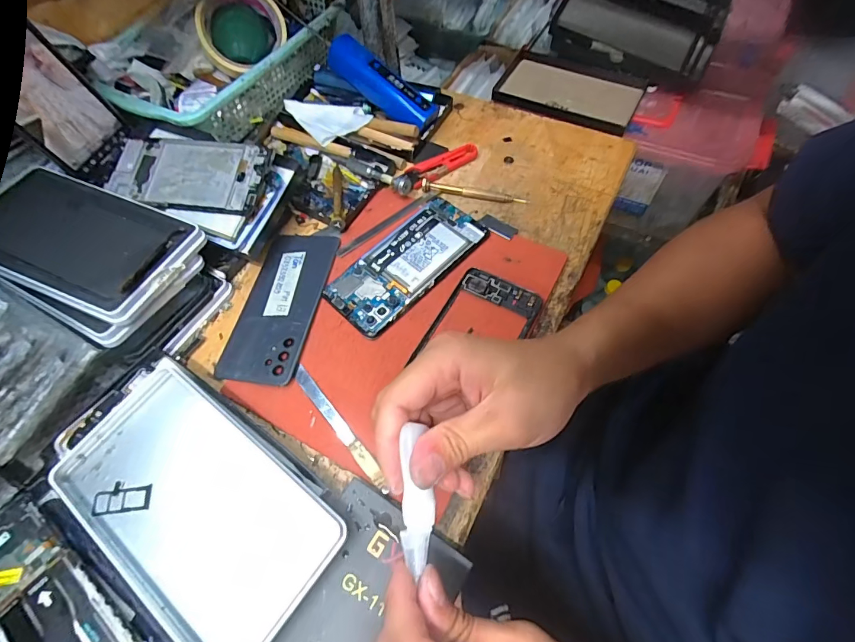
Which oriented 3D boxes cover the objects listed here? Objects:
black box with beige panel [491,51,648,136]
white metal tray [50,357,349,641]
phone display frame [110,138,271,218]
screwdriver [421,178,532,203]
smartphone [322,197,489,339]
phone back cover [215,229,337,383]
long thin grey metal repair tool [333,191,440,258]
[{"bbox_3d":[0.182,-0.296,0.550,0.170,0.023,0.110,26,66,16],"label":"black box with beige panel"},{"bbox_3d":[-0.150,0.114,0.275,0.190,0.018,0.109,32,68,18],"label":"white metal tray"},{"bbox_3d":[-0.222,-0.137,0.393,0.143,0.005,0.073,6,75,6],"label":"phone display frame"},{"bbox_3d":[0.048,-0.133,0.437,0.109,0.012,0.013,11,63,8],"label":"screwdriver"},{"bbox_3d":[-0.020,-0.055,0.388,0.069,0.009,0.152,41,71,21],"label":"smartphone"},{"bbox_3d":[-0.134,-0.018,0.388,0.072,0.010,0.157,9,63,7],"label":"phone back cover"},{"bbox_3d":[-0.038,-0.098,0.426,0.122,0.007,0.016,-37,66,-16],"label":"long thin grey metal repair tool"}]

